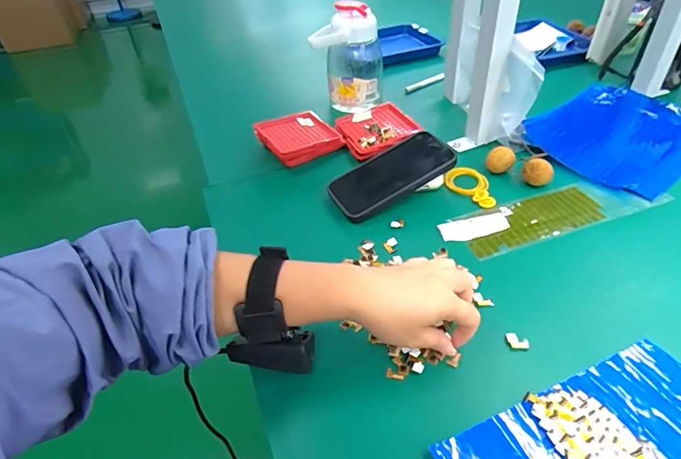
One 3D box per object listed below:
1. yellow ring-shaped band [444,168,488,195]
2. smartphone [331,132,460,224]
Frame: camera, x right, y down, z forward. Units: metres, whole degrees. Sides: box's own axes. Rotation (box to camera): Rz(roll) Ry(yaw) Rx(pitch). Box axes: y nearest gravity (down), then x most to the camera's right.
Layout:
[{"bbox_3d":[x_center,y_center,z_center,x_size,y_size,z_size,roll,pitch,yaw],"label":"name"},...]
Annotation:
[{"bbox_3d":[0.167,-0.064,0.563,0.055,0.009,0.047,18,47,24],"label":"yellow ring-shaped band"},{"bbox_3d":[0.063,-0.071,0.540,0.157,0.014,0.083,-30,49,-7],"label":"smartphone"}]

